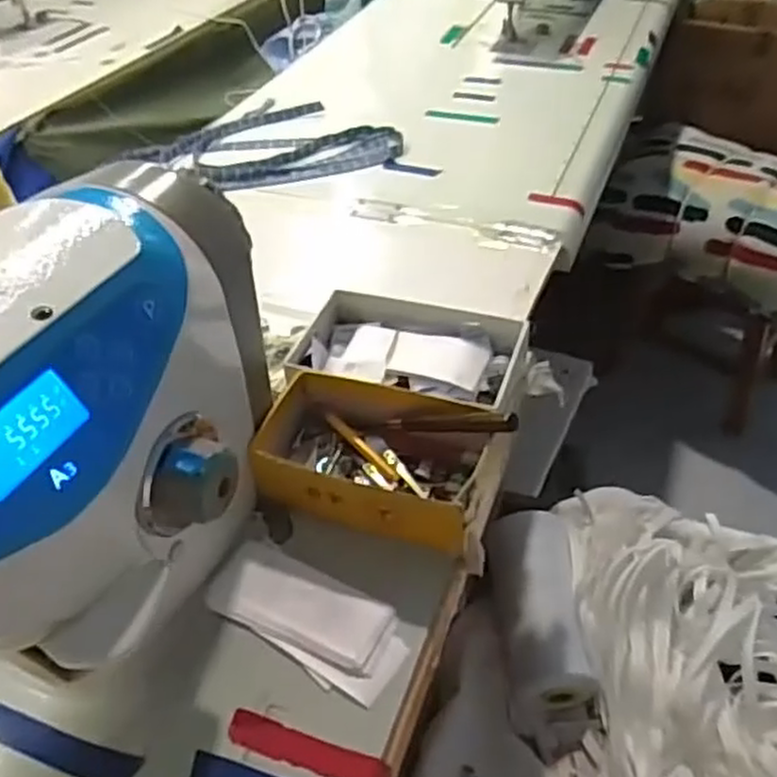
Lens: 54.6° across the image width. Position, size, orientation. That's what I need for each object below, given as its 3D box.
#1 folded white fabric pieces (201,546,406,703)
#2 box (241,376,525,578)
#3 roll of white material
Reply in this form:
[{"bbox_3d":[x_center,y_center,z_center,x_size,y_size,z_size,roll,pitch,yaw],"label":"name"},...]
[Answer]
[{"bbox_3d":[-0.048,0.131,0.445,0.126,0.010,0.059,25,51,29],"label":"folded white fabric pieces"},{"bbox_3d":[-0.004,0.043,0.494,0.161,0.046,0.100,11,45,18],"label":"box"},{"bbox_3d":[0.136,0.195,0.679,0.074,0.063,0.184,-3,43,1],"label":"roll of white material"}]

